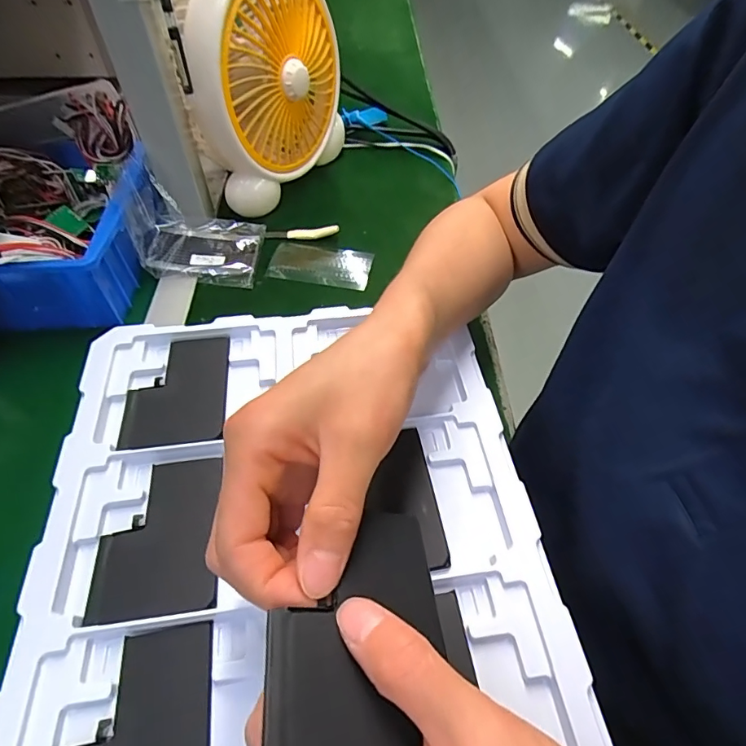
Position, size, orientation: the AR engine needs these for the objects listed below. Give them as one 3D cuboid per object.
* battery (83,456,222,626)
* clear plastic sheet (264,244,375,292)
[{"bbox_3d":[-0.124,0.094,0.274,0.065,0.006,0.089,-7,54,-7],"label":"battery"},{"bbox_3d":[-0.059,-0.118,0.520,0.109,0.010,0.060,6,53,5],"label":"clear plastic sheet"}]

